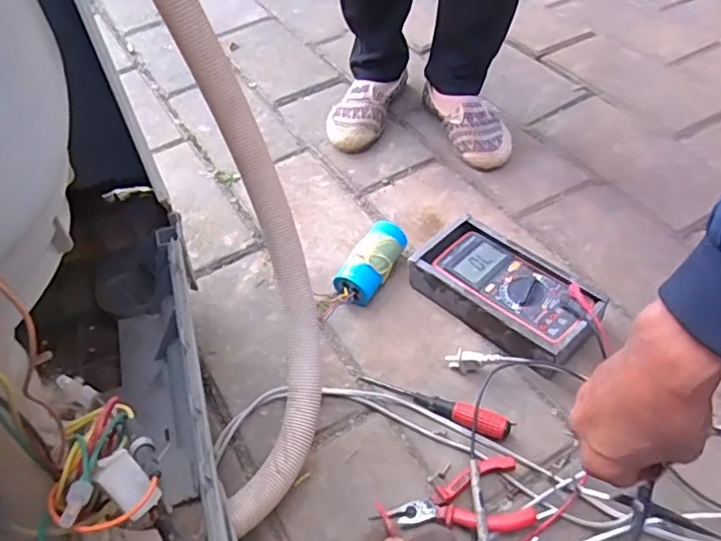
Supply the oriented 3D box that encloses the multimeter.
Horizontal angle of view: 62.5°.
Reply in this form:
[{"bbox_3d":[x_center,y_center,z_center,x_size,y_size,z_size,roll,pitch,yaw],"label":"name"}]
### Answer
[{"bbox_3d":[0.165,0.024,0.681,0.111,0.044,0.208,-37,55,-25],"label":"multimeter"}]

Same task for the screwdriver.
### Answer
[{"bbox_3d":[0.076,0.133,0.621,0.164,0.018,0.023,23,53,21],"label":"screwdriver"}]

